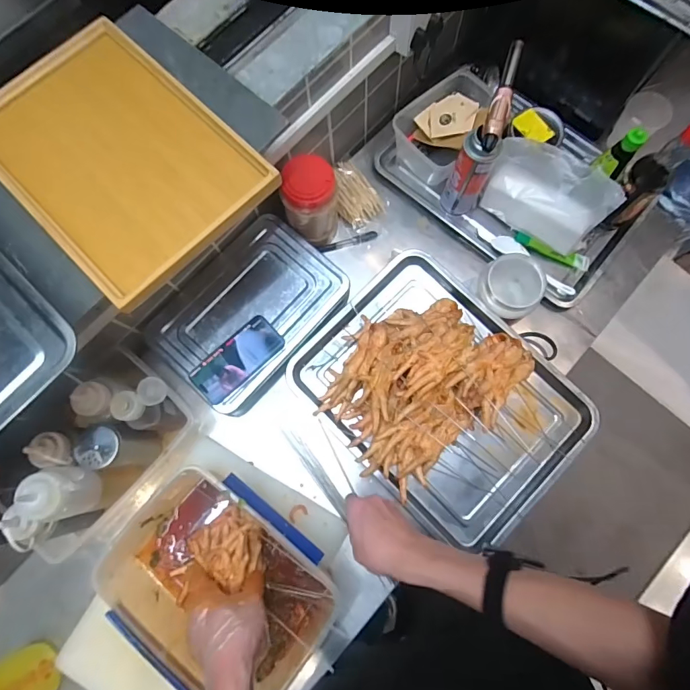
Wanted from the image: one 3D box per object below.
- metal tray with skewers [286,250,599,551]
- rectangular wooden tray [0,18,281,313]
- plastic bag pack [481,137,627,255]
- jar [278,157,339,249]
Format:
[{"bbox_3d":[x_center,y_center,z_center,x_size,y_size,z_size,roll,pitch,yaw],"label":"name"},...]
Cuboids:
[{"bbox_3d":[0.152,0.074,0.677,0.316,0.080,0.416,-44,81,-9],"label":"metal tray with skewers"},{"bbox_3d":[-0.305,-0.253,0.563,0.370,0.016,0.254,44,81,9],"label":"rectangular wooden tray"},{"bbox_3d":[0.356,-0.268,0.761,0.203,0.119,0.090,35,80,7],"label":"plastic bag pack"},{"bbox_3d":[-0.058,-0.245,0.753,0.088,0.165,0.074,-4,78,-1],"label":"jar"}]

